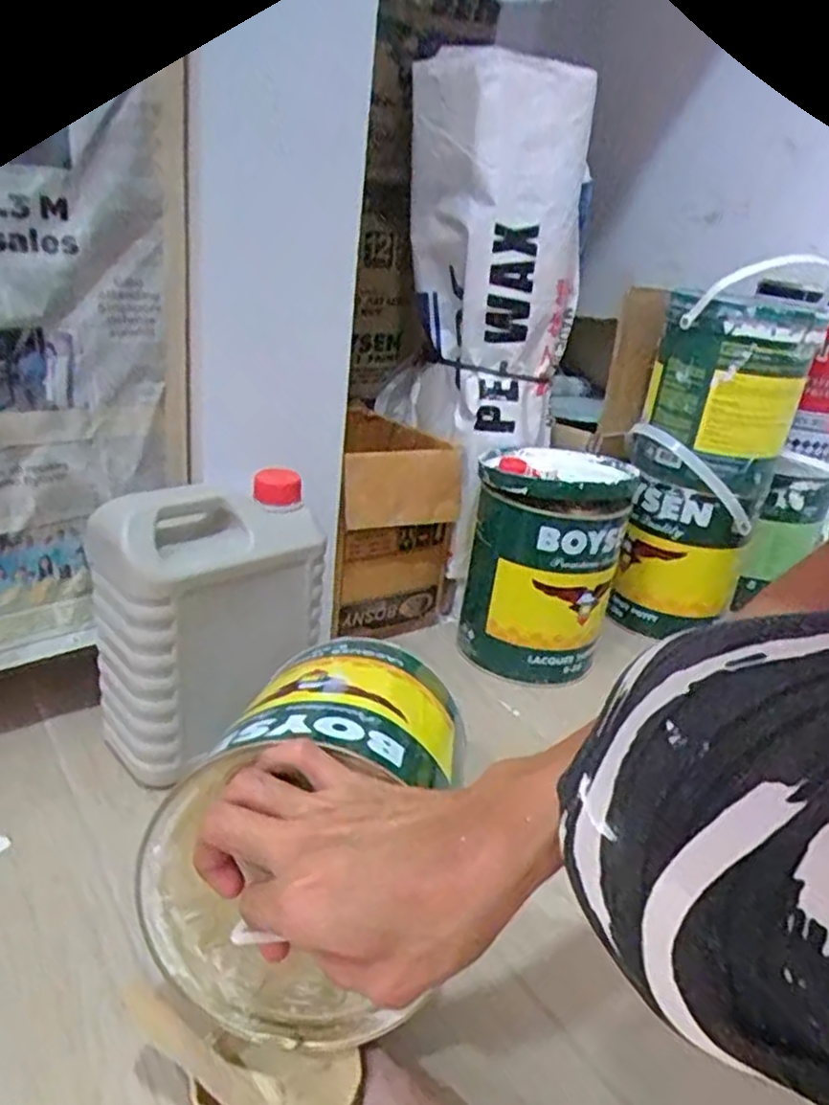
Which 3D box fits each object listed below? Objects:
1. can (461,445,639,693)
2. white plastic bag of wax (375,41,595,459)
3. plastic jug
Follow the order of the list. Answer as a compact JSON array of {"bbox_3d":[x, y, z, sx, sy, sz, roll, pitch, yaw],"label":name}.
[{"bbox_3d":[0.147,-0.003,0.839,0.162,0.232,0.195,12,25,11],"label":"can"},{"bbox_3d":[0.087,-0.338,0.849,0.214,0.401,0.154,10,24,2],"label":"white plastic bag of wax"},{"bbox_3d":[-0.166,0.052,0.611,0.176,0.215,0.091,-15,33,-42],"label":"plastic jug"}]

